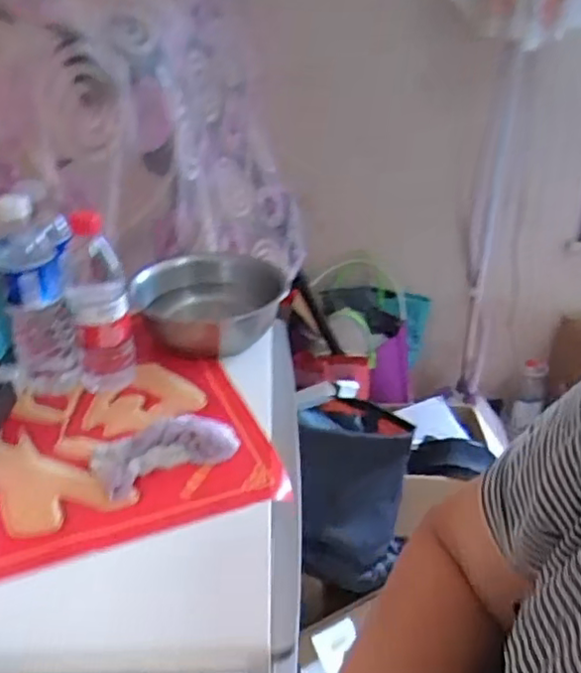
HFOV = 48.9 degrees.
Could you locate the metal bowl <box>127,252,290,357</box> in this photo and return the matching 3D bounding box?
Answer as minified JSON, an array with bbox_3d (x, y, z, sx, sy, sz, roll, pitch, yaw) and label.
[{"bbox_3d":[-0.104,-0.042,0.863,0.197,0.076,0.194,0,31,0],"label":"metal bowl"}]

